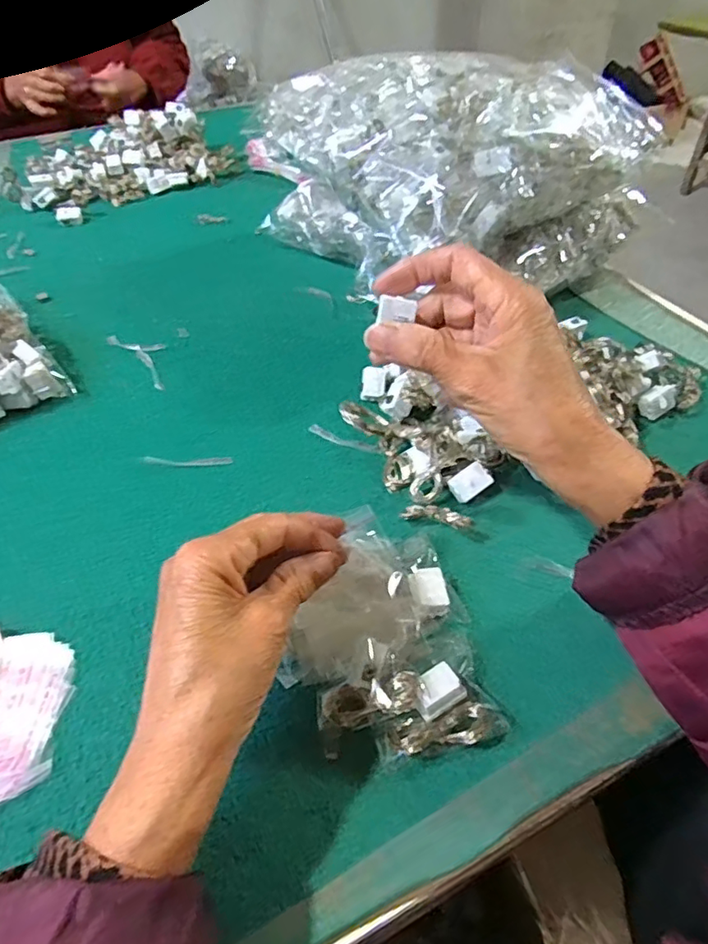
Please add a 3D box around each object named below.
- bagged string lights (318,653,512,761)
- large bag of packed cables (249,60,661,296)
[{"bbox_3d":[0.030,0.123,0.292,0.094,0.021,0.045,-9,49,-6],"label":"bagged string lights"},{"bbox_3d":[0.093,-0.289,0.556,0.274,0.180,0.293,-28,54,-22],"label":"large bag of packed cables"}]

